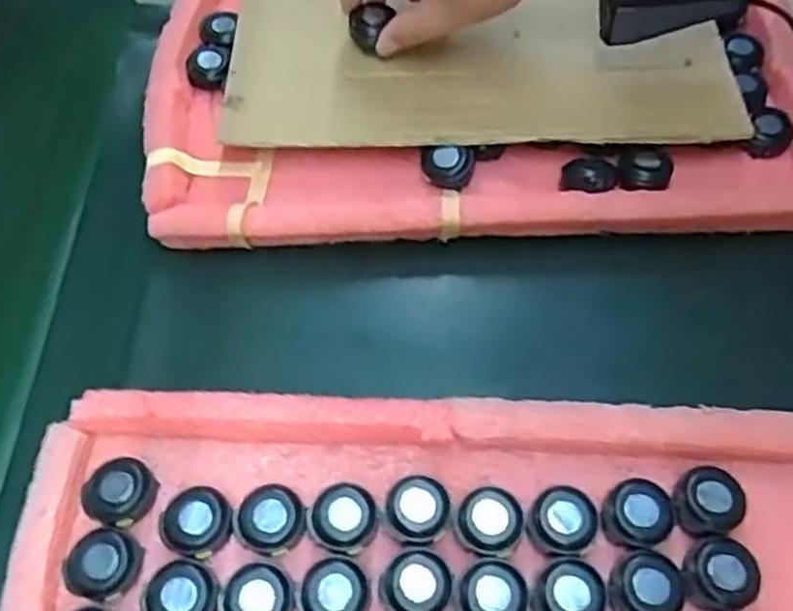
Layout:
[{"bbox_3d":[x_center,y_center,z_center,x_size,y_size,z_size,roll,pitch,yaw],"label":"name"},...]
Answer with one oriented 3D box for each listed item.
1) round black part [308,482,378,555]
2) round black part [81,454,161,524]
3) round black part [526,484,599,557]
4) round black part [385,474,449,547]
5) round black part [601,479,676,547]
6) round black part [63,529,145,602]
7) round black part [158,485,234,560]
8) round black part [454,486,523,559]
[{"bbox_3d":[-0.023,0.093,0.325,0.028,0.013,0.028,-2,60,4],"label":"round black part"},{"bbox_3d":[-0.126,0.083,0.335,0.031,0.011,0.029,-2,60,4],"label":"round black part"},{"bbox_3d":[0.072,0.094,0.324,0.028,0.013,0.029,-2,60,4],"label":"round black part"},{"bbox_3d":[0.009,0.089,0.327,0.027,0.012,0.029,-2,60,4],"label":"round black part"},{"bbox_3d":[0.105,0.090,0.324,0.028,0.011,0.028,-2,60,4],"label":"round black part"},{"bbox_3d":[-0.126,0.110,0.318,0.030,0.012,0.028,-2,60,4],"label":"round black part"},{"bbox_3d":[-0.087,0.094,0.326,0.030,0.010,0.029,-2,60,4],"label":"round black part"},{"bbox_3d":[0.040,0.095,0.326,0.028,0.013,0.028,17,63,14],"label":"round black part"}]

